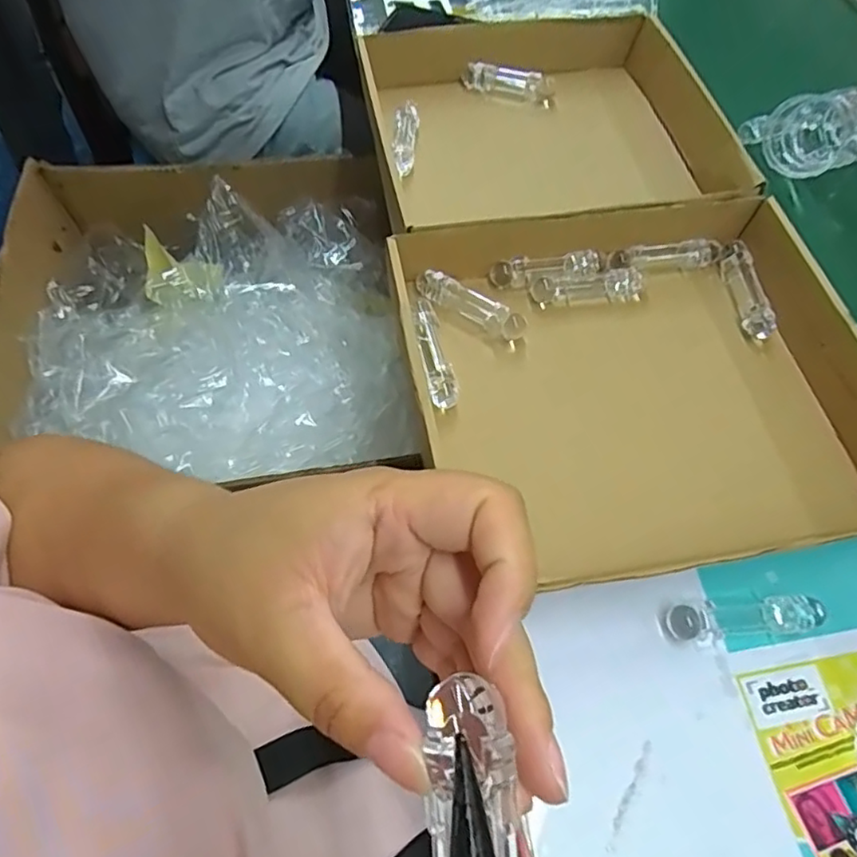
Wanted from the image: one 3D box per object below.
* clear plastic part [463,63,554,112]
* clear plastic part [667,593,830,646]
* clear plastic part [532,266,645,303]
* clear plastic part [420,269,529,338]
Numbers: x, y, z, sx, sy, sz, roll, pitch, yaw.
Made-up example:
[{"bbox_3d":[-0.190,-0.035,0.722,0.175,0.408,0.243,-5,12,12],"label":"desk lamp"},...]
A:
[{"bbox_3d":[0.082,-0.353,0.630,0.098,0.025,0.023,16,62,6],"label":"clear plastic part"},{"bbox_3d":[0.192,0.117,0.377,0.090,0.022,0.023,-5,62,-5],"label":"clear plastic part"},{"bbox_3d":[0.129,-0.116,0.503,0.089,0.019,0.021,-4,62,-5],"label":"clear plastic part"},{"bbox_3d":[0.034,-0.098,0.484,0.096,0.025,0.023,31,64,14],"label":"clear plastic part"}]

